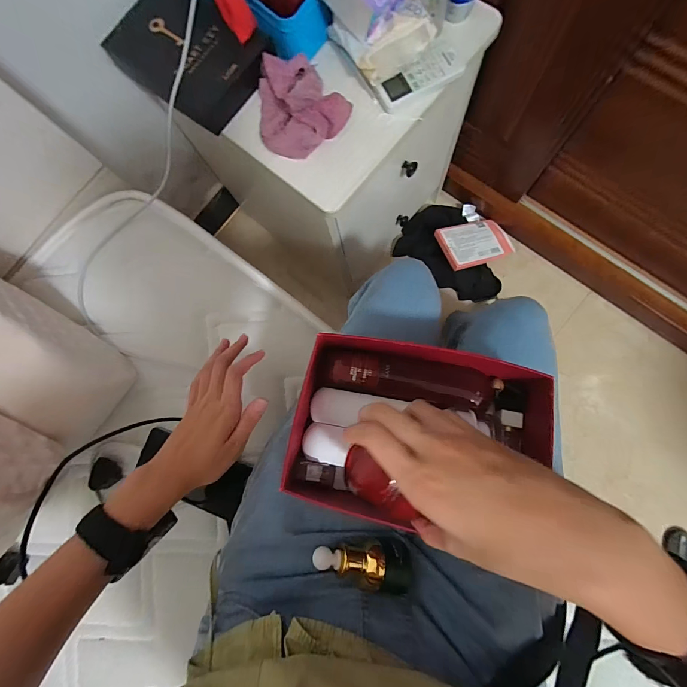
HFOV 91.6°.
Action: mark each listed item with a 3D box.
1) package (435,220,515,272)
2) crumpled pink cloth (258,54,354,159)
[{"bbox_3d":[0.351,-0.269,0.887,0.192,0.015,0.123,-18,74,-14],"label":"package"},{"bbox_3d":[-0.077,-0.351,0.485,0.124,0.051,0.147,-36,80,0],"label":"crumpled pink cloth"}]

